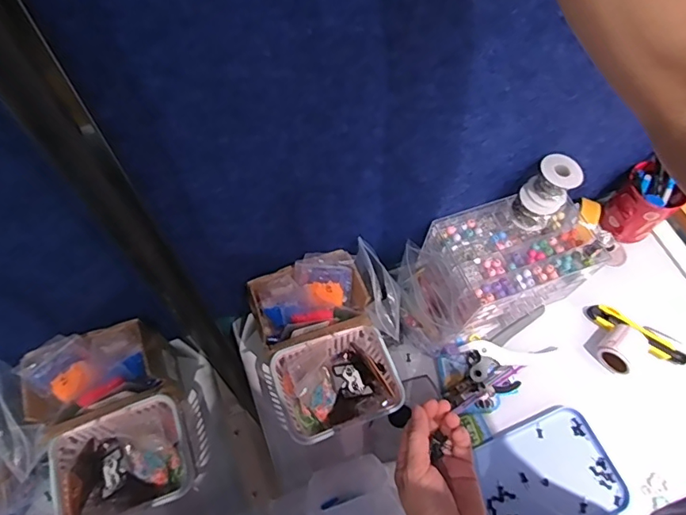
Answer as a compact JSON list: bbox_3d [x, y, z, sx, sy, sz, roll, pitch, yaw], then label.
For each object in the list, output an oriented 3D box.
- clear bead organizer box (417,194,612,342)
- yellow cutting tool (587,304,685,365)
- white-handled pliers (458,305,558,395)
[{"bbox_3d":[0.245,0.011,0.756,0.211,0.151,0.162,-22,66,-13],"label":"clear bead organizer box"},{"bbox_3d":[0.464,0.118,0.776,0.151,0.019,0.041,33,66,13],"label":"yellow cutting tool"},{"bbox_3d":[0.257,0.145,0.743,0.161,0.041,0.084,-23,66,-14],"label":"white-handled pliers"}]

